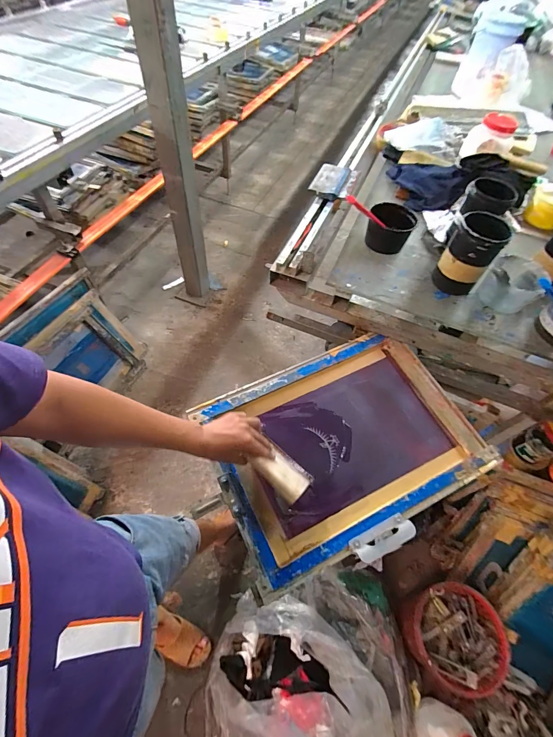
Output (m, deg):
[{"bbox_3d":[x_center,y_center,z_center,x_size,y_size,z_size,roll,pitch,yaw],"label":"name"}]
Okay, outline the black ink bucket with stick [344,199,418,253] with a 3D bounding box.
[{"bbox_3d":[0.298,-0.368,0.883,0.111,0.087,0.105,2,56,-3],"label":"black ink bucket with stick"}]

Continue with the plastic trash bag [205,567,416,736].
[{"bbox_3d":[0.097,0.875,0.916,0.598,0.316,0.500,-9,57,-11],"label":"plastic trash bag"}]

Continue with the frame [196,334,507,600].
[{"bbox_3d":[0.145,0.152,0.736,0.529,0.035,0.390,-23,65,-13],"label":"frame"}]

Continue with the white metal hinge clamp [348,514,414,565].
[{"bbox_3d":[0.199,0.315,0.617,0.118,0.030,0.048,-19,60,-17],"label":"white metal hinge clamp"}]

